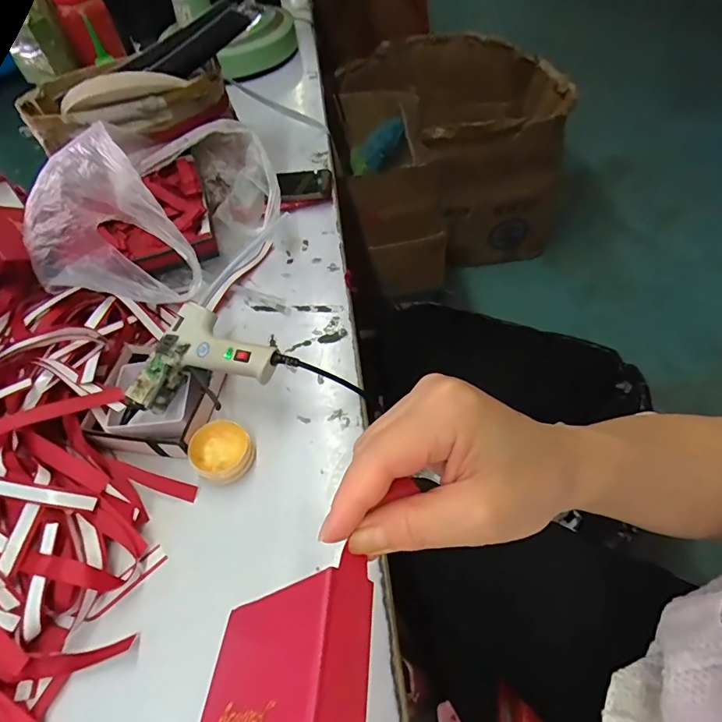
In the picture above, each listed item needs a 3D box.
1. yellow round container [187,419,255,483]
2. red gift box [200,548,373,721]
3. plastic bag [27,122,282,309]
[{"bbox_3d":[-0.126,0.082,0.423,0.053,0.019,0.051,-3,54,4],"label":"yellow round container"},{"bbox_3d":[-0.033,0.131,0.172,0.018,0.092,0.090,36,33,-22],"label":"red gift box"},{"bbox_3d":[-0.232,-0.175,0.545,0.239,0.149,0.272,16,58,16],"label":"plastic bag"}]

